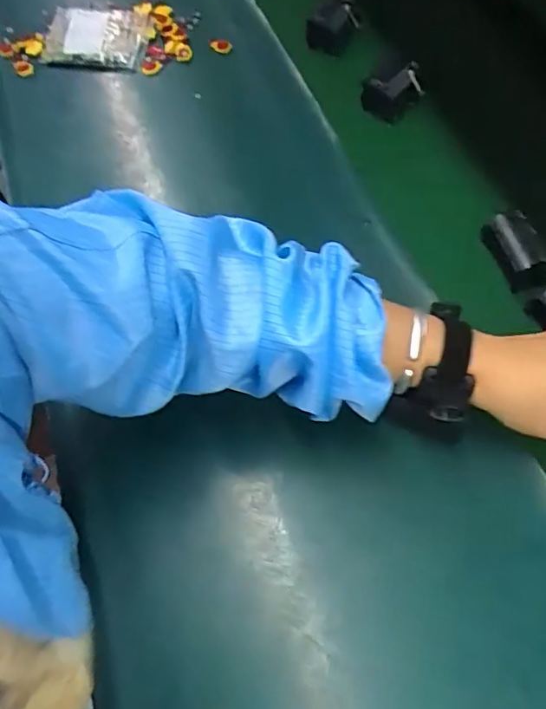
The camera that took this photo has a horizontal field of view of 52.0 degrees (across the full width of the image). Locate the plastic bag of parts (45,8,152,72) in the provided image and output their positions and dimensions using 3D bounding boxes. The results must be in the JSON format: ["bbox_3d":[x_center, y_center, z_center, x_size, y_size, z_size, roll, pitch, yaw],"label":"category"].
[{"bbox_3d":[-0.231,-0.418,0.738,0.130,0.019,0.117,3,60,0],"label":"plastic bag of parts"}]

